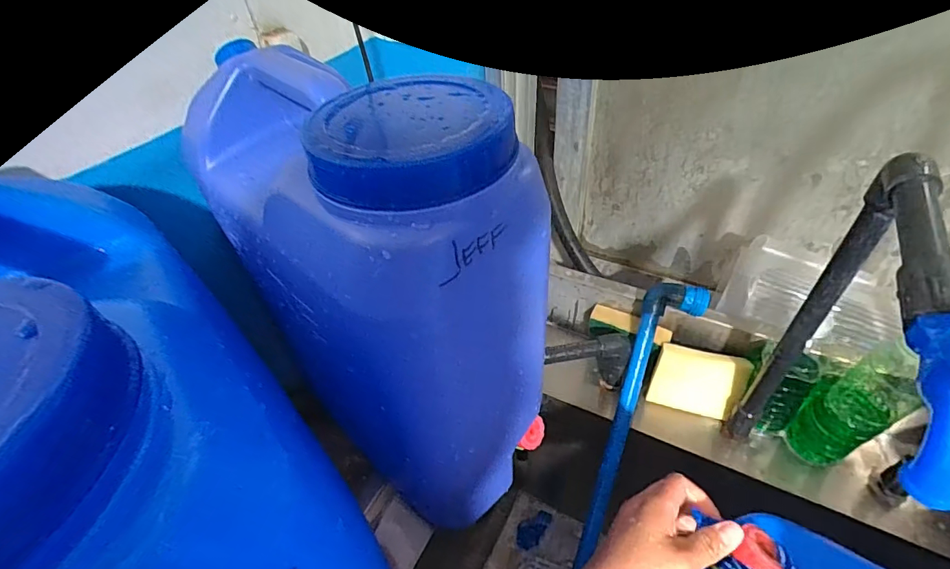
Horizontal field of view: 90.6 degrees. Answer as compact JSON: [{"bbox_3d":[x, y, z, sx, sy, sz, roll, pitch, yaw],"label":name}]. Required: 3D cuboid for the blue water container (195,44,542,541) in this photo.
[{"bbox_3d":[-0.085,0.002,0.424,0.153,0.363,0.300,-33,50,-27],"label":"blue water container"}]

